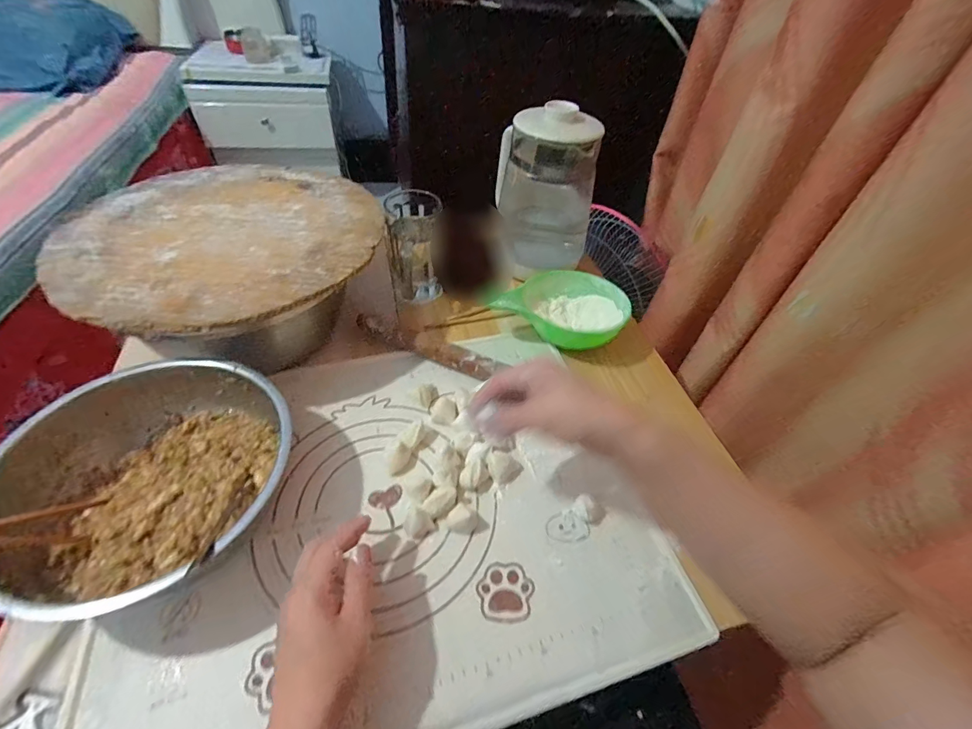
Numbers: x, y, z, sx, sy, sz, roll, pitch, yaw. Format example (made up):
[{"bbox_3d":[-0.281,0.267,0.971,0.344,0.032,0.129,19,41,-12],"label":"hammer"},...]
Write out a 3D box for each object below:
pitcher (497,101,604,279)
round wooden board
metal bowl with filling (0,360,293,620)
[{"bbox_3d":[0.092,-0.254,0.643,0.131,0.220,0.107,-16,51,-19],"label":"pitcher"},{"bbox_3d":[-0.311,-0.165,0.520,0.346,0.007,0.349,3,46,-3],"label":"round wooden board"},{"bbox_3d":[-0.295,0.092,0.398,0.224,0.095,0.213,4,49,-4],"label":"metal bowl with filling"}]

